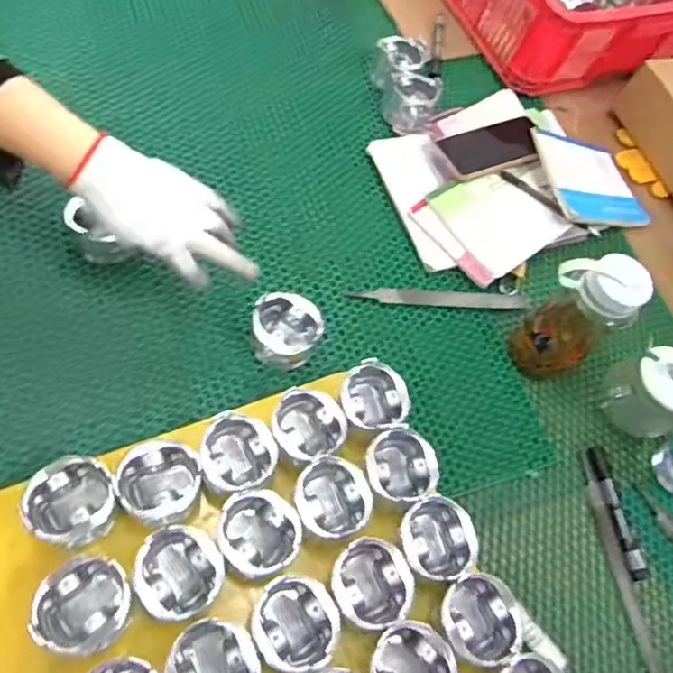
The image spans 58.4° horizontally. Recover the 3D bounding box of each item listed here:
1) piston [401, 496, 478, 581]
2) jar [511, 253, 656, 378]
[{"bbox_3d":[0.094,0.184,0.553,0.064,0.041,0.071,-23,79,-6],"label":"piston"},{"bbox_3d":[0.258,-0.020,0.651,0.092,0.161,0.090,-19,79,-5],"label":"jar"}]

